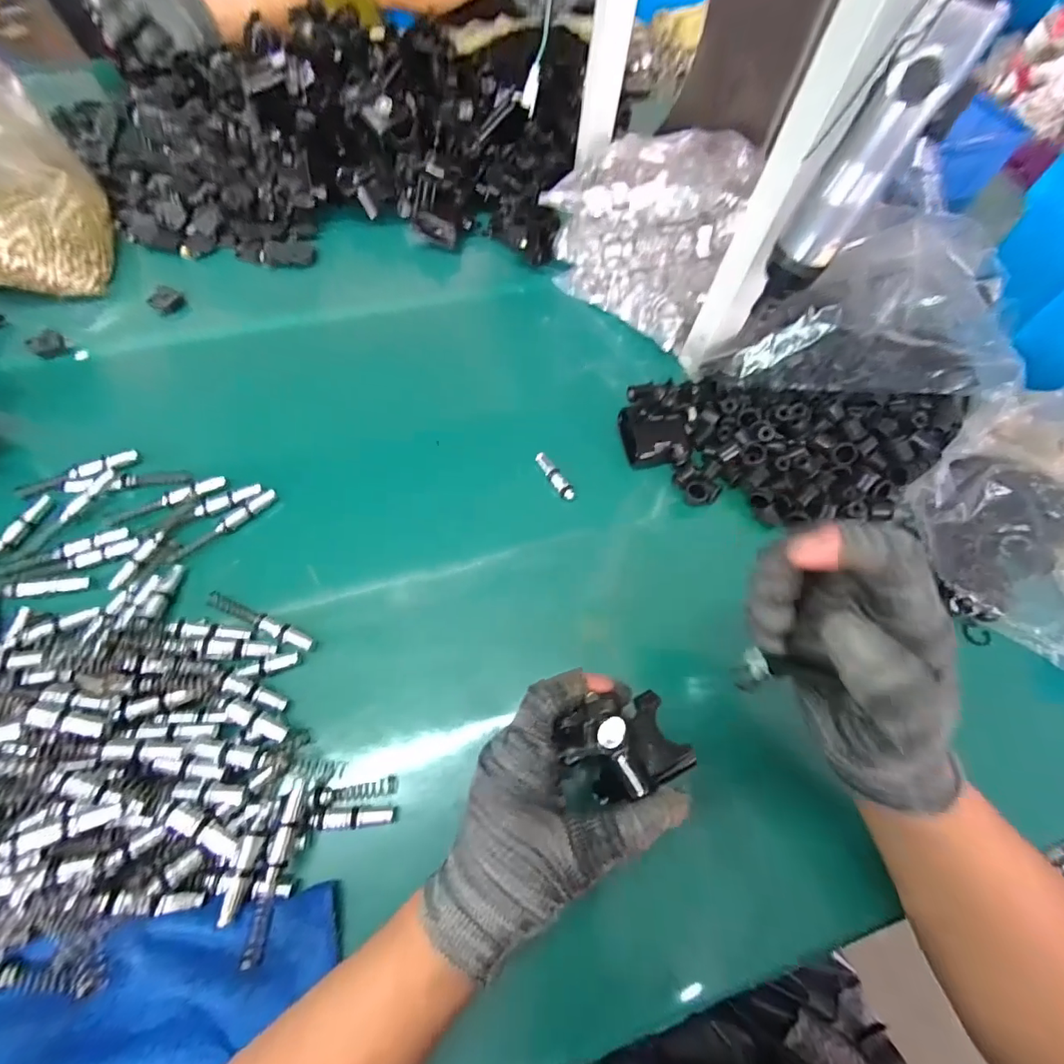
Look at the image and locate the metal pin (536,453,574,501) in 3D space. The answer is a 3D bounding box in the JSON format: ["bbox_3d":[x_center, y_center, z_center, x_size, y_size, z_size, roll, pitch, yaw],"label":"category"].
[{"bbox_3d":[0.020,-0.050,0.406,0.012,0.008,0.052,-26,68,-15],"label":"metal pin"}]

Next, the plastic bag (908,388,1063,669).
[{"bbox_3d":[0.443,0.014,0.358,0.200,0.072,0.268,-36,71,-19],"label":"plastic bag"}]

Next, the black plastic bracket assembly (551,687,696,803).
[{"bbox_3d":[0.049,0.110,0.243,0.064,0.031,0.045,-16,66,-11],"label":"black plastic bracket assembly"}]

